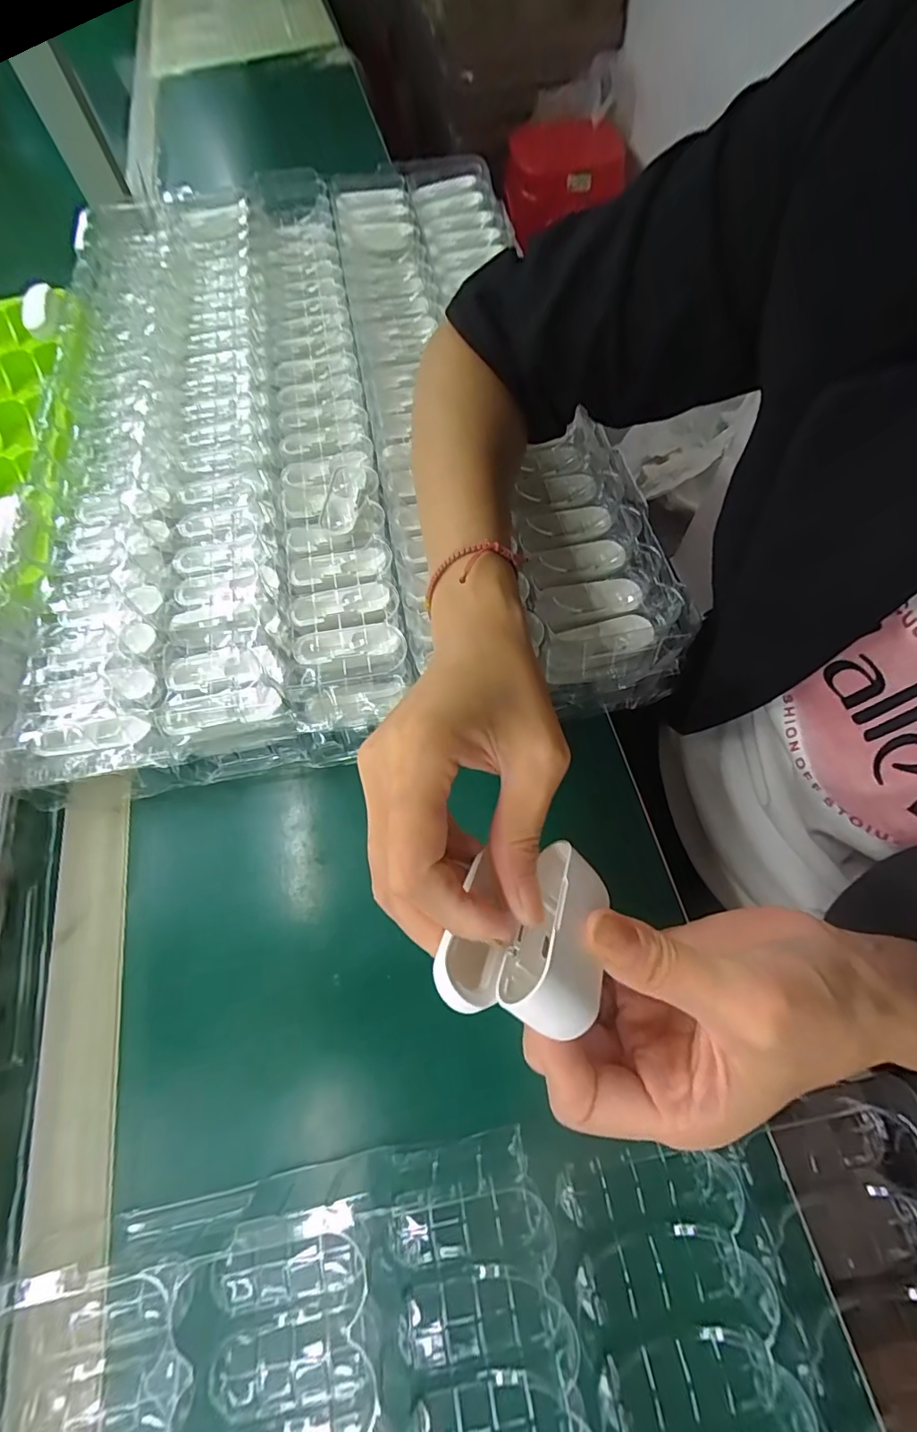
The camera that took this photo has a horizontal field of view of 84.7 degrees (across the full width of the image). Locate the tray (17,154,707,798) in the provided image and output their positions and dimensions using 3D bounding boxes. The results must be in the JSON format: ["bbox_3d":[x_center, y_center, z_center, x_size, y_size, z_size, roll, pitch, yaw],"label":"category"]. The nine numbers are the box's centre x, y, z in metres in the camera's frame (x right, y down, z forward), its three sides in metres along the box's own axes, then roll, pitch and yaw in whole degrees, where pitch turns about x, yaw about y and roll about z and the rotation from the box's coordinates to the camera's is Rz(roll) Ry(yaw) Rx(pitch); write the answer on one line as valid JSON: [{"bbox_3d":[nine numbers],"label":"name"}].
[{"bbox_3d":[-0.114,-0.255,0.395,0.395,0.047,0.598,-13,66,-2],"label":"tray"}]

